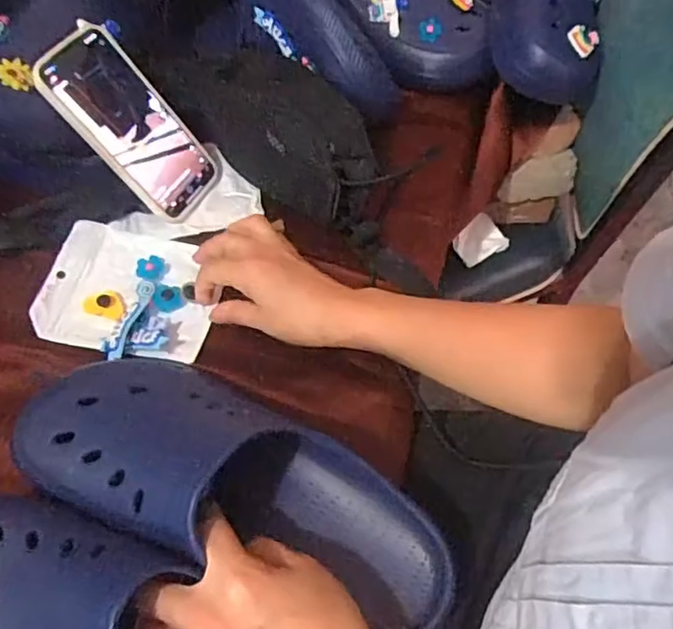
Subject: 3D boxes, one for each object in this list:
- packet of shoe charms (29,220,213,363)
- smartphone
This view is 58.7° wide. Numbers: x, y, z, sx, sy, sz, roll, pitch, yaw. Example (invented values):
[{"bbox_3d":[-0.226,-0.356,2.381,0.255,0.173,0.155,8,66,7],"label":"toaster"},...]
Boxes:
[{"bbox_3d":[-0.176,-0.021,0.510,0.140,0.017,0.120,8,60,5],"label":"packet of shoe charms"},{"bbox_3d":[-0.178,-0.166,0.528,0.012,0.166,0.082,0,48,49],"label":"smartphone"}]

